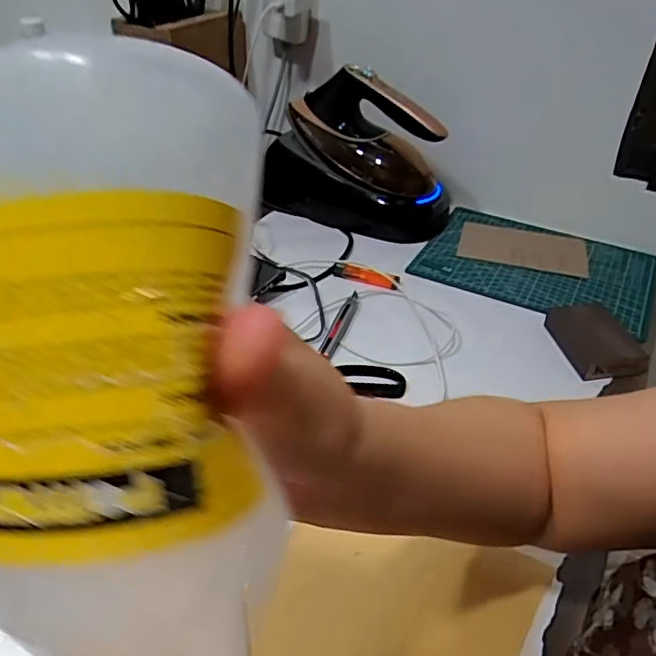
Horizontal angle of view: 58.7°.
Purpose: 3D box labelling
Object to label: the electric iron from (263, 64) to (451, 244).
[{"bbox_3d":[0.043,-0.251,0.840,0.262,0.200,0.110,13,38,14],"label":"electric iron"}]

